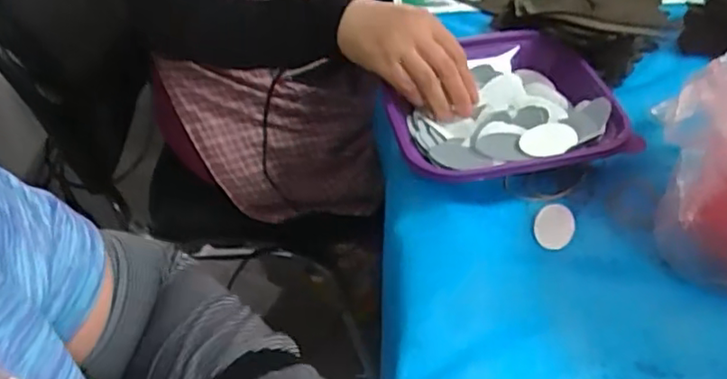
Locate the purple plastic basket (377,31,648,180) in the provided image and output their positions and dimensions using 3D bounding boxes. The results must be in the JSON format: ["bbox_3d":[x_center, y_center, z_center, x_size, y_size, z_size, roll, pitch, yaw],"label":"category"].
[{"bbox_3d":[0.116,-0.071,0.550,0.187,0.043,0.187,-8,44,-7],"label":"purple plastic basket"}]

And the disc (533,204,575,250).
[{"bbox_3d":[0.144,0.027,0.474,0.028,0.004,0.047,16,46,18],"label":"disc"}]

